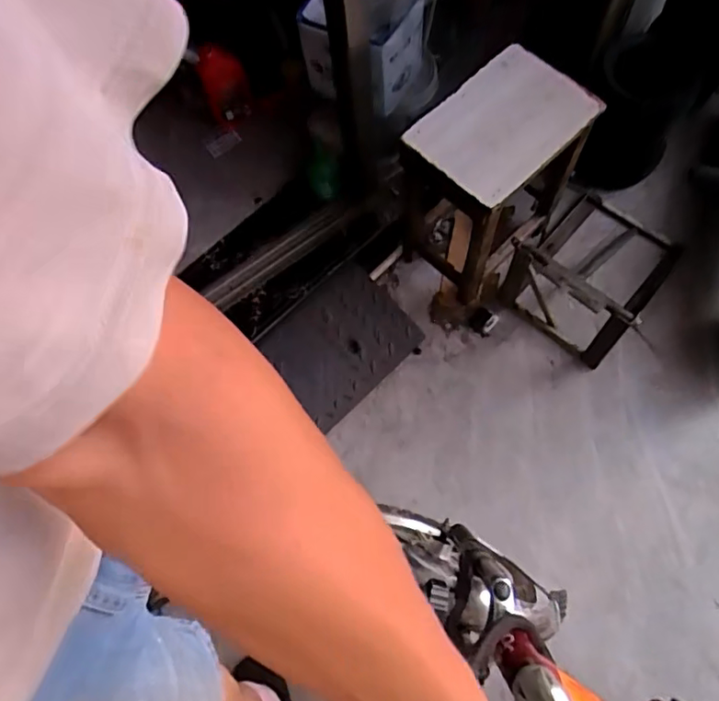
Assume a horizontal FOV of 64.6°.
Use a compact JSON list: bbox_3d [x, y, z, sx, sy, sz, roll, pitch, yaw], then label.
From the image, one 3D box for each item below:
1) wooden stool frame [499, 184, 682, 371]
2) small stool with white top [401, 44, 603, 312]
[{"bbox_3d":[0.525,-0.221,1.248,0.301,0.236,0.388,37,76,17],"label":"wooden stool frame"},{"bbox_3d":[0.263,-0.354,1.211,0.317,0.416,0.280,-38,76,-13],"label":"small stool with white top"}]

